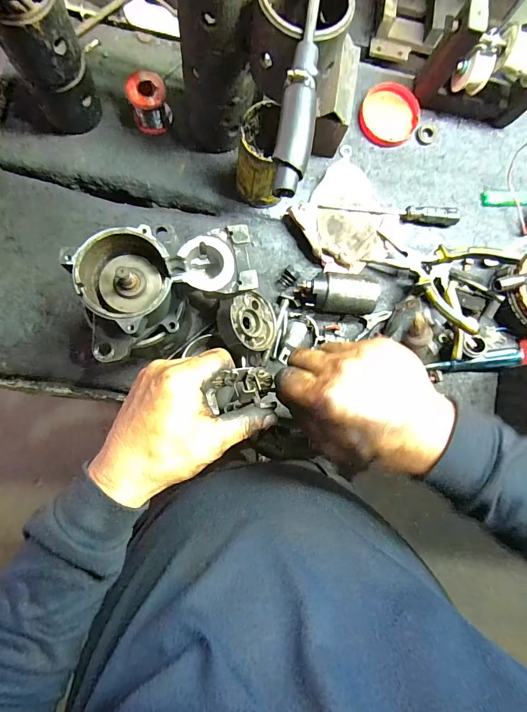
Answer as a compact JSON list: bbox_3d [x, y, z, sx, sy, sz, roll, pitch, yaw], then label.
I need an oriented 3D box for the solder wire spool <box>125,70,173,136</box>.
[{"bbox_3d":[-0.155,-0.347,0.502,0.051,0.057,0.049,1,83,-7],"label":"solder wire spool"}]

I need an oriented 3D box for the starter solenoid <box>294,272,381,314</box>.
[{"bbox_3d":[0.102,-0.085,0.519,0.107,0.050,0.050,5,83,-6],"label":"starter solenoid"}]

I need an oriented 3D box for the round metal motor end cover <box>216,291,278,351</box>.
[{"bbox_3d":[-0.021,-0.043,0.490,0.081,0.028,0.081,6,81,-43],"label":"round metal motor end cover"}]

